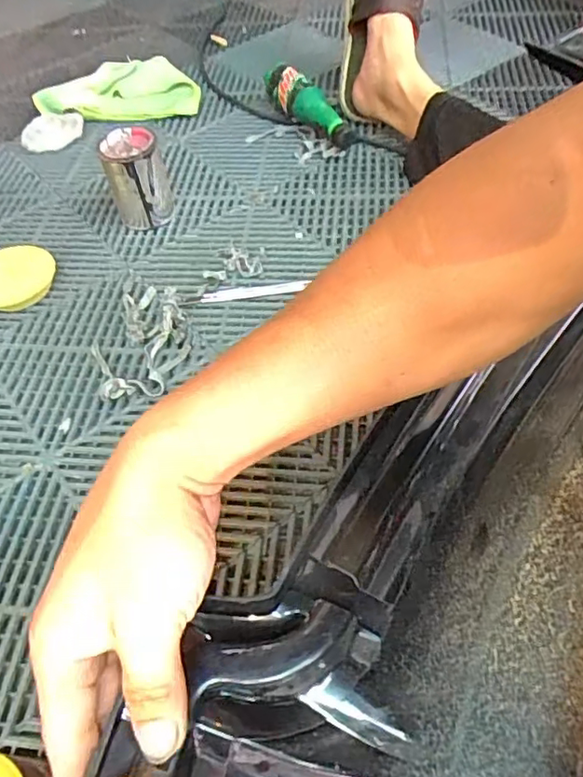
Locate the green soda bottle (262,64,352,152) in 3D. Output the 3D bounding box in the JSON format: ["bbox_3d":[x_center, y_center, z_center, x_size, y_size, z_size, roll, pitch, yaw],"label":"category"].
[{"bbox_3d":[0.020,-0.409,0.853,0.055,0.069,0.189,-27,56,-15],"label":"green soda bottle"}]

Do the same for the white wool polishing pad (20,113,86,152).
[{"bbox_3d":[-0.371,-0.398,0.913,0.095,0.024,0.080,-23,55,-13],"label":"white wool polishing pad"}]

